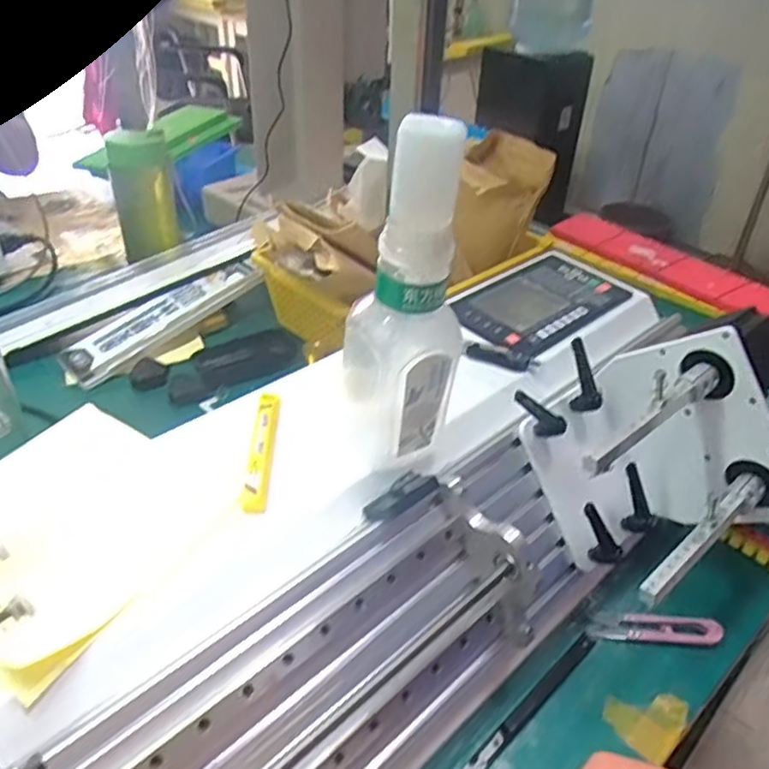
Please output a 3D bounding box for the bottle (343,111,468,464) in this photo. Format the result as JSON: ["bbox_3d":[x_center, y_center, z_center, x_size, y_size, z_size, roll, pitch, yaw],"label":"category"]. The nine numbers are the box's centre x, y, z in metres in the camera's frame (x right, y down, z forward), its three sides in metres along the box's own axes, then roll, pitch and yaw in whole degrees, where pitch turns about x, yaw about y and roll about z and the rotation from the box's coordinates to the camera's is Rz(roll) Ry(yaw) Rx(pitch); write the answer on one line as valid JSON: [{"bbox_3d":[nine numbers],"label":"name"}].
[{"bbox_3d":[0.013,-0.046,0.387,0.054,0.199,0.055,-21,43,-29],"label":"bottle"}]

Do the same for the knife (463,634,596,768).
[{"bbox_3d":[0.097,0.213,0.450,0.149,0.005,0.011,-29,47,-36],"label":"knife"}]

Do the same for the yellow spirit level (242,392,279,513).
[{"bbox_3d":[-0.078,0.041,0.434,0.014,0.013,0.099,1,36,-3],"label":"yellow spirit level"}]

